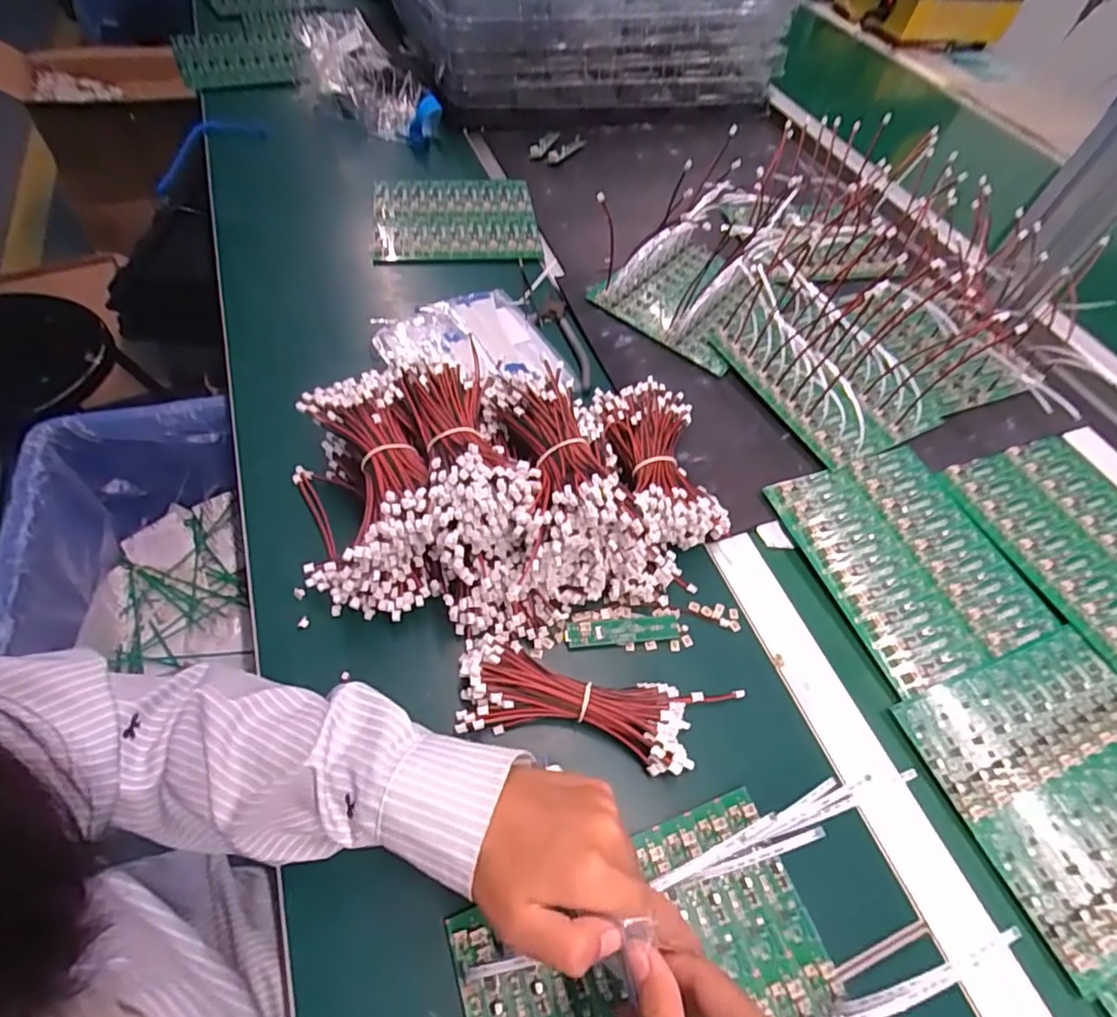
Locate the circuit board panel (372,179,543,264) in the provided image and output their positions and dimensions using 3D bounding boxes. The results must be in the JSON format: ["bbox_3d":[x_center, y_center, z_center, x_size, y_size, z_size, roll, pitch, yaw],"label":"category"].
[{"bbox_3d":[-0.128,-0.363,0.709,0.199,0.023,0.175,-4,57,-8],"label":"circuit board panel"}]

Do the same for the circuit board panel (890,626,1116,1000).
[{"bbox_3d":[0.361,0.187,0.388,0.190,0.004,0.168,-16,59,-15],"label":"circuit board panel"}]

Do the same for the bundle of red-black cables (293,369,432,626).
[{"bbox_3d":[-0.148,-0.008,0.422,0.101,0.087,0.177,-15,59,-14],"label":"bundle of red-black cables"}]

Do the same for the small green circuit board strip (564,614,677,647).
[{"bbox_3d":[0.049,0.093,0.426,0.086,0.006,0.019,-2,67,-9],"label":"small green circuit board strip"}]

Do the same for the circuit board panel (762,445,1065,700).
[{"bbox_3d":[0.301,0.040,0.485,0.170,0.010,0.196,-16,59,-15],"label":"circuit board panel"}]

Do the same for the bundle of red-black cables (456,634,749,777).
[{"bbox_3d":[0.024,0.133,0.375,0.183,0.030,0.061,11,56,3],"label":"bundle of red-black cables"}]

